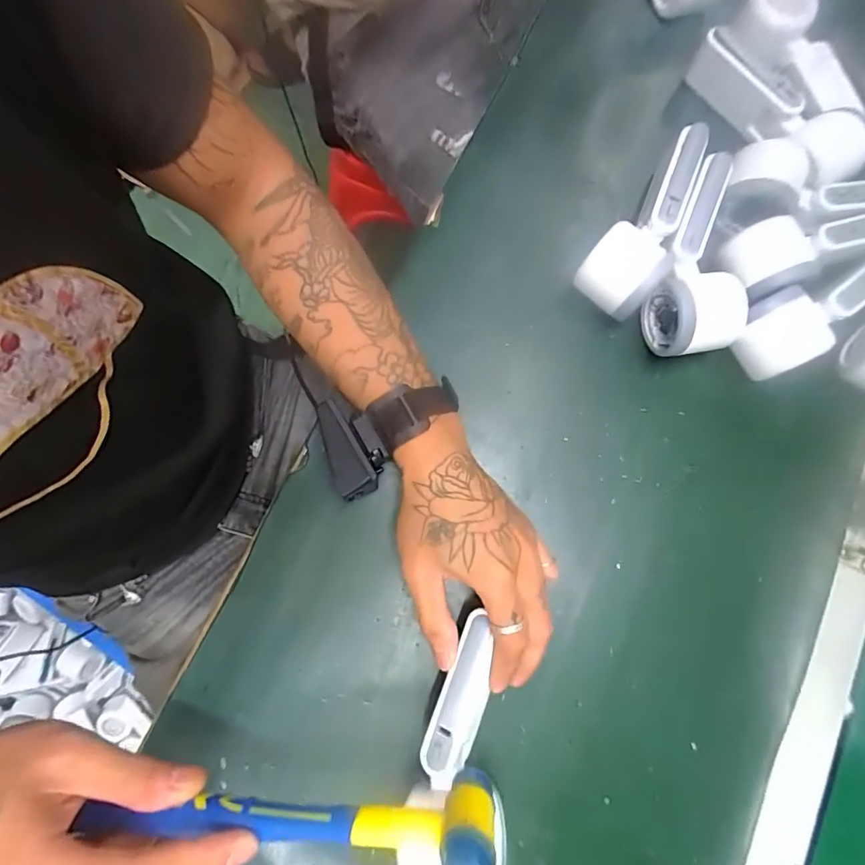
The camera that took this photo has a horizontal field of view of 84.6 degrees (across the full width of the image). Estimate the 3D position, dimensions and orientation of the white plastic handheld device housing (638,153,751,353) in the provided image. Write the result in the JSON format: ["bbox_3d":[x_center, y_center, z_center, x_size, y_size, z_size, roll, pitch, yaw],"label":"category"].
[{"bbox_3d":[0.216,-0.133,0.374,0.073,0.046,0.158,22,80,3],"label":"white plastic handheld device housing"}]

